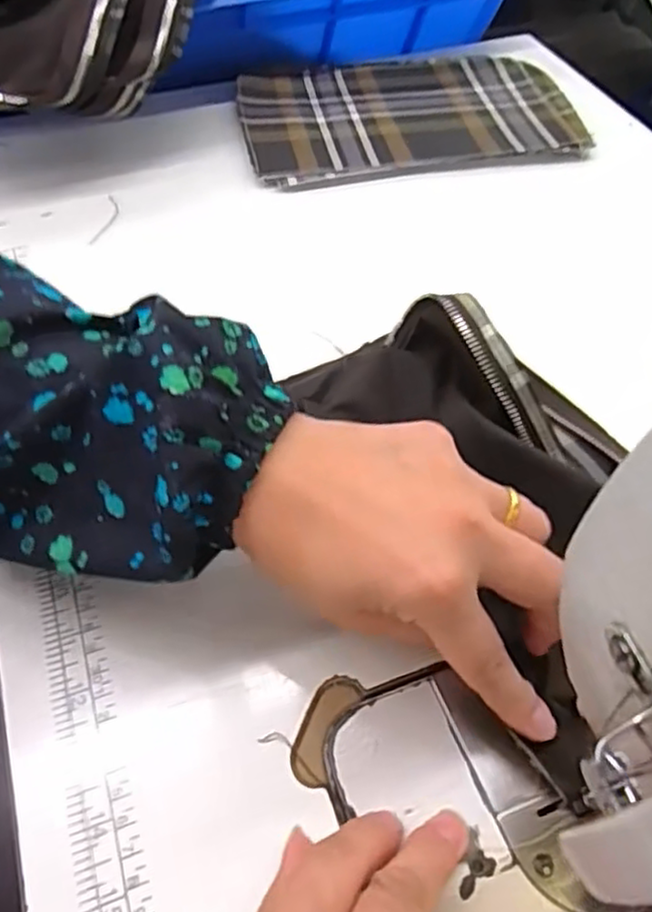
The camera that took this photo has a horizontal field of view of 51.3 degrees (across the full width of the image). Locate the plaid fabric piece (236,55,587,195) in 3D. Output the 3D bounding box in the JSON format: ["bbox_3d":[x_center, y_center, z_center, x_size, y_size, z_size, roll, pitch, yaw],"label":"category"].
[{"bbox_3d":[0.067,-0.278,0.546,0.265,0.011,0.168,-4,54,-4],"label":"plaid fabric piece"}]

